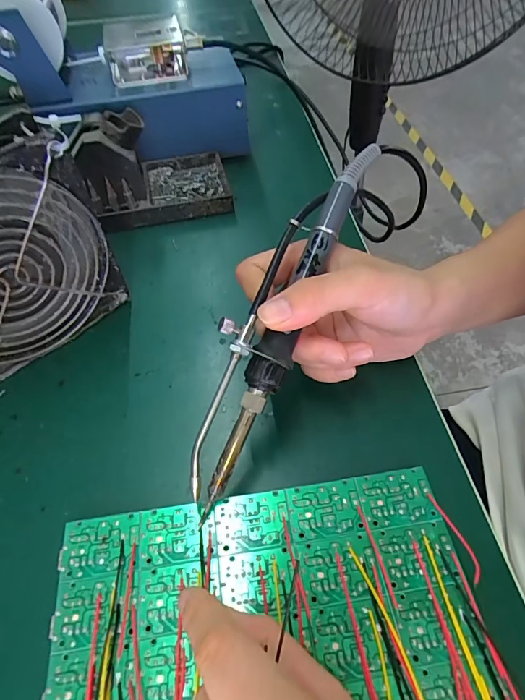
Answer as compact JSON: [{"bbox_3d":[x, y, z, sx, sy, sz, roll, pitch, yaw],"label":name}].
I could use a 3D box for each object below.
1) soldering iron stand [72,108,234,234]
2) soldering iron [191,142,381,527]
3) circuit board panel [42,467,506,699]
[{"bbox_3d":[-0.093,-0.155,0.347,0.123,0.068,0.077,-12,54,-8],"label":"soldering iron stand"},{"bbox_3d":[0.009,-0.022,0.207,0.031,0.025,0.201,23,79,17],"label":"soldering iron"},{"bbox_3d":[0.000,0.114,0.179,0.171,0.018,0.099,-7,54,-4],"label":"circuit board panel"}]

